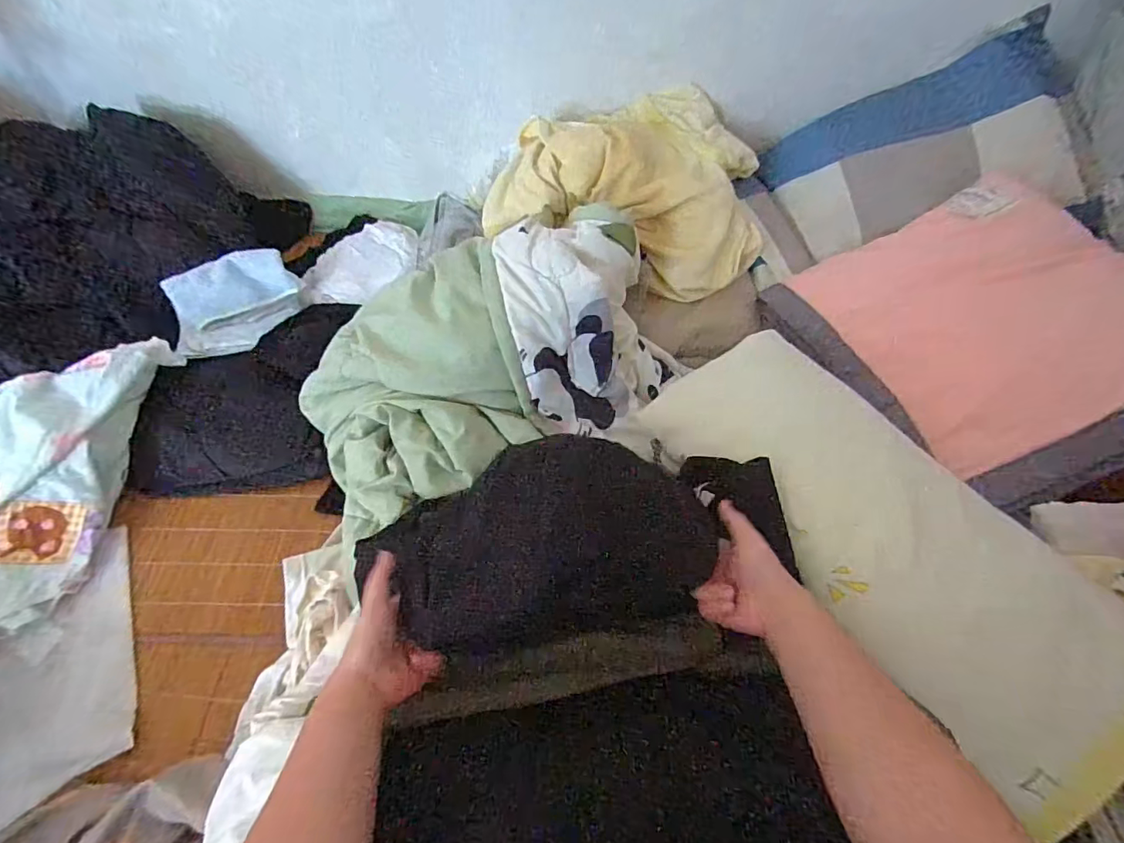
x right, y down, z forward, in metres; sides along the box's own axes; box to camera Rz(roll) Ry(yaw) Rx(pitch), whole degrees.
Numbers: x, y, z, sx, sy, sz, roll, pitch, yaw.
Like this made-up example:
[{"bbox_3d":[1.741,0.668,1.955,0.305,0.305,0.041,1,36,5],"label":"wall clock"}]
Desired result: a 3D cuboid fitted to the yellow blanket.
[{"bbox_3d":[0.135,-0.400,0.819,0.402,0.130,0.346,22,59,13],"label":"yellow blanket"}]

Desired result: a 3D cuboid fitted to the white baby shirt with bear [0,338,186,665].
[{"bbox_3d":[-0.698,0.071,0.656,0.228,0.081,0.385,4,73,2],"label":"white baby shirt with bear"}]

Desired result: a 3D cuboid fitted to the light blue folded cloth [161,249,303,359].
[{"bbox_3d":[-0.525,-0.184,0.822,0.189,0.076,0.163,-28,61,-18],"label":"light blue folded cloth"}]

